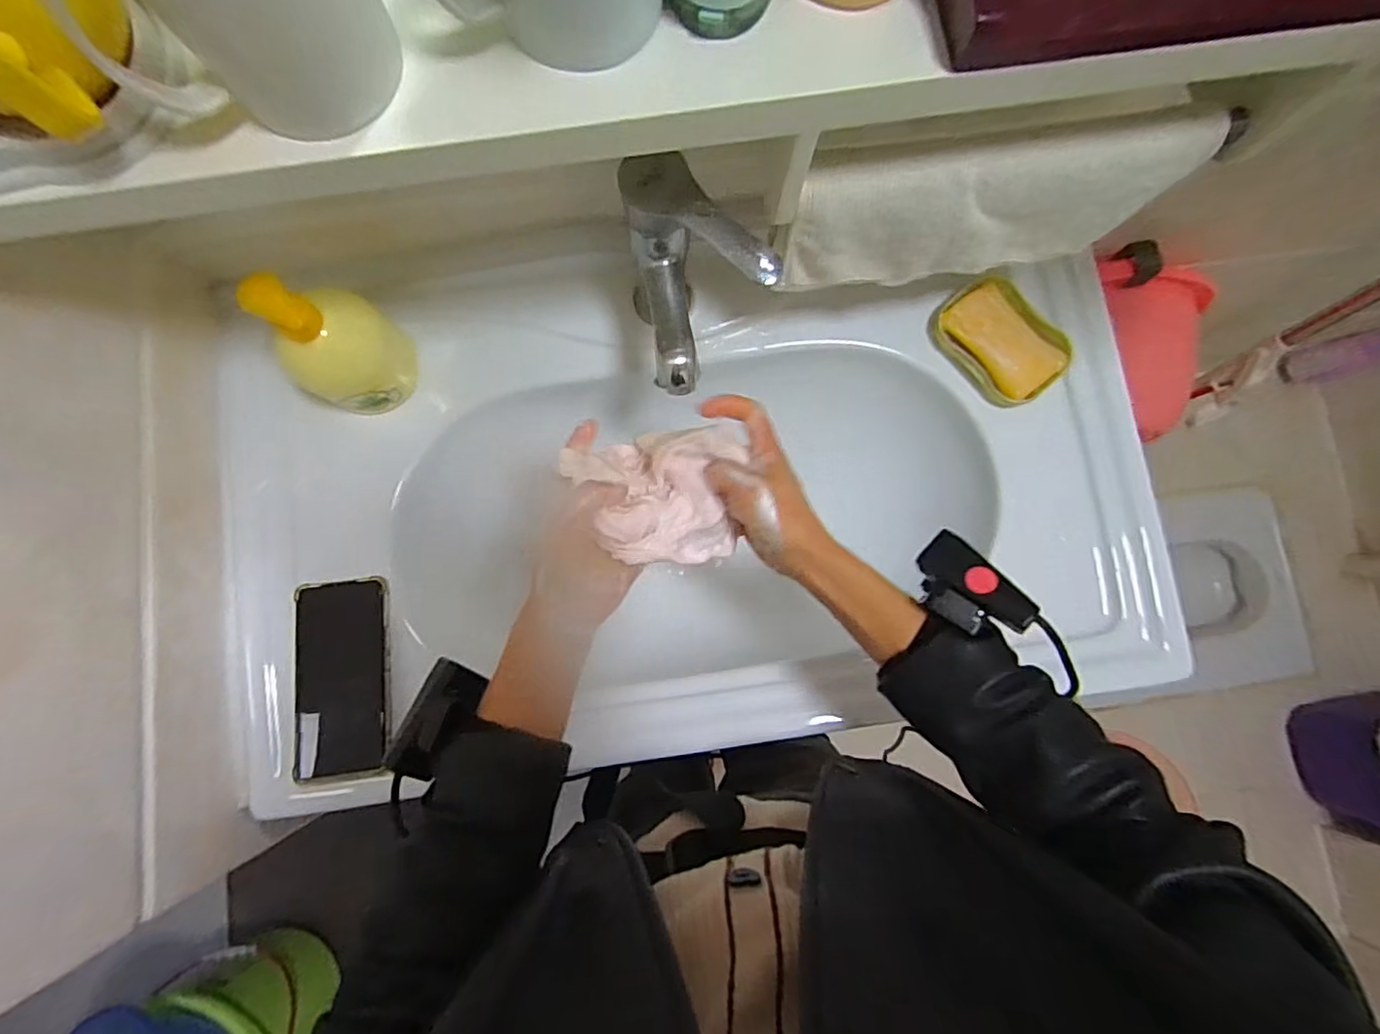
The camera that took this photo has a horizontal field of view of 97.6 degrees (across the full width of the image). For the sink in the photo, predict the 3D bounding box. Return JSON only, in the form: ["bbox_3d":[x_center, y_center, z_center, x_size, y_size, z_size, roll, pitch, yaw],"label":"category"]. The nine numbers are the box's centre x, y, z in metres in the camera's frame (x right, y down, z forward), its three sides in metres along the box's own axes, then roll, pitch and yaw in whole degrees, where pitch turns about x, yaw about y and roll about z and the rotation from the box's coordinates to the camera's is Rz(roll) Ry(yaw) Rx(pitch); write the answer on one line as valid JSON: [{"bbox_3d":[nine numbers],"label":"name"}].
[{"bbox_3d":[0.004,-0.018,0.567,0.793,0.145,0.426,-3,83,-1],"label":"sink"}]

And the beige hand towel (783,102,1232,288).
[{"bbox_3d":[0.191,-0.204,0.396,0.248,0.143,0.023,-10,83,-2],"label":"beige hand towel"}]

